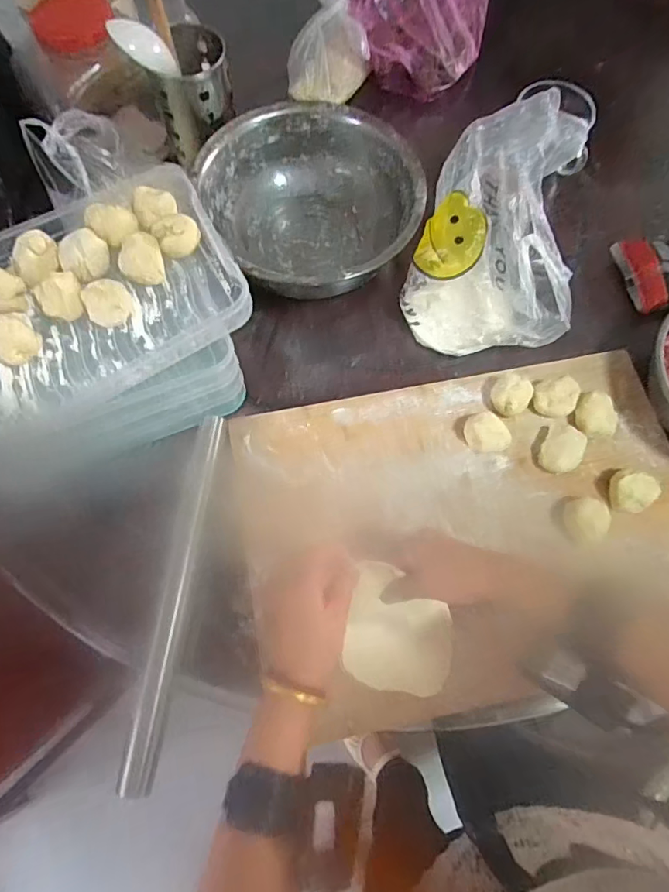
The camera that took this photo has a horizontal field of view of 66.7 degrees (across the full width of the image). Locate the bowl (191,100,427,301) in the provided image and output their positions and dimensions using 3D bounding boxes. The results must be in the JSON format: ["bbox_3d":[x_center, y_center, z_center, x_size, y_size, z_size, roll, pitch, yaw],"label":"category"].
[{"bbox_3d":[-0.029,-0.315,0.674,0.251,0.106,0.261,0,69,0],"label":"bowl"}]

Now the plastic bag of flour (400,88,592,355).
[{"bbox_3d":[0.192,-0.259,0.615,0.182,0.158,0.249,8,69,3],"label":"plastic bag of flour"}]

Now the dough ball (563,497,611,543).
[{"bbox_3d":[0.265,0.078,0.535,0.042,0.033,0.050,37,73,13],"label":"dough ball"}]

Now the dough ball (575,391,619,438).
[{"bbox_3d":[0.299,-0.034,0.581,0.035,0.034,0.050,-38,74,-13],"label":"dough ball"}]

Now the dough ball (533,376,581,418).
[{"bbox_3d":[0.258,-0.057,0.590,0.047,0.034,0.046,0,69,0],"label":"dough ball"}]

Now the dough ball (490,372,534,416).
[{"bbox_3d":[0.207,-0.061,0.594,0.045,0.030,0.048,0,67,0],"label":"dough ball"}]

